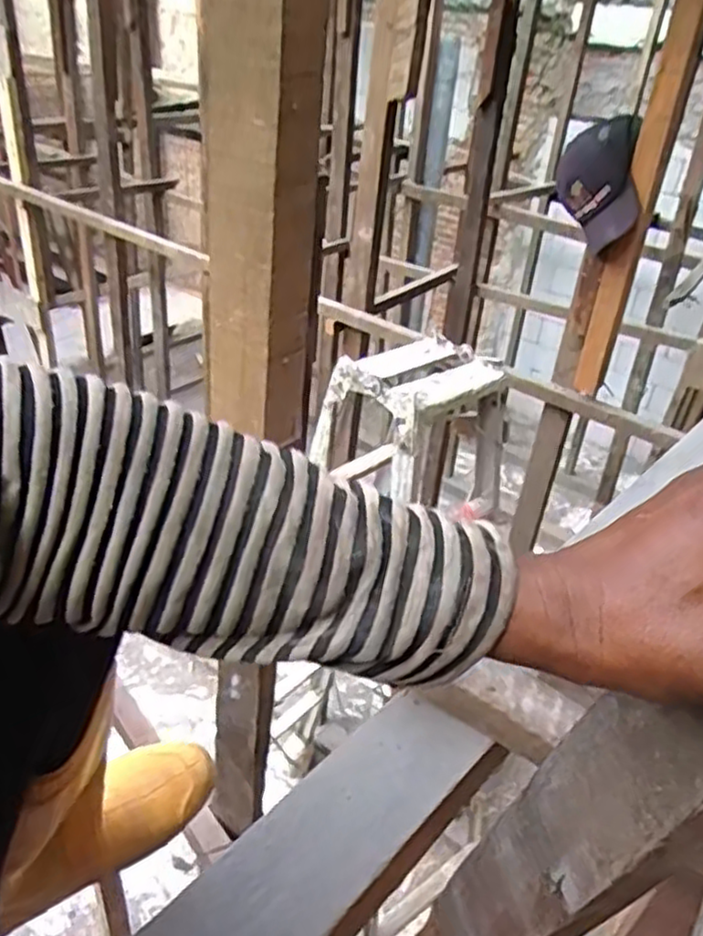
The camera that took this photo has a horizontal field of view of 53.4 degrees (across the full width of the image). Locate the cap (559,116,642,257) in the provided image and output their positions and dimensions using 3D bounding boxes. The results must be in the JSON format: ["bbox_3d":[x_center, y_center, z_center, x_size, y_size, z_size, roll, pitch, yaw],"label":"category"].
[{"bbox_3d":[0.498,-0.573,1.404,0.159,0.224,0.140,15,34,12],"label":"cap"}]

